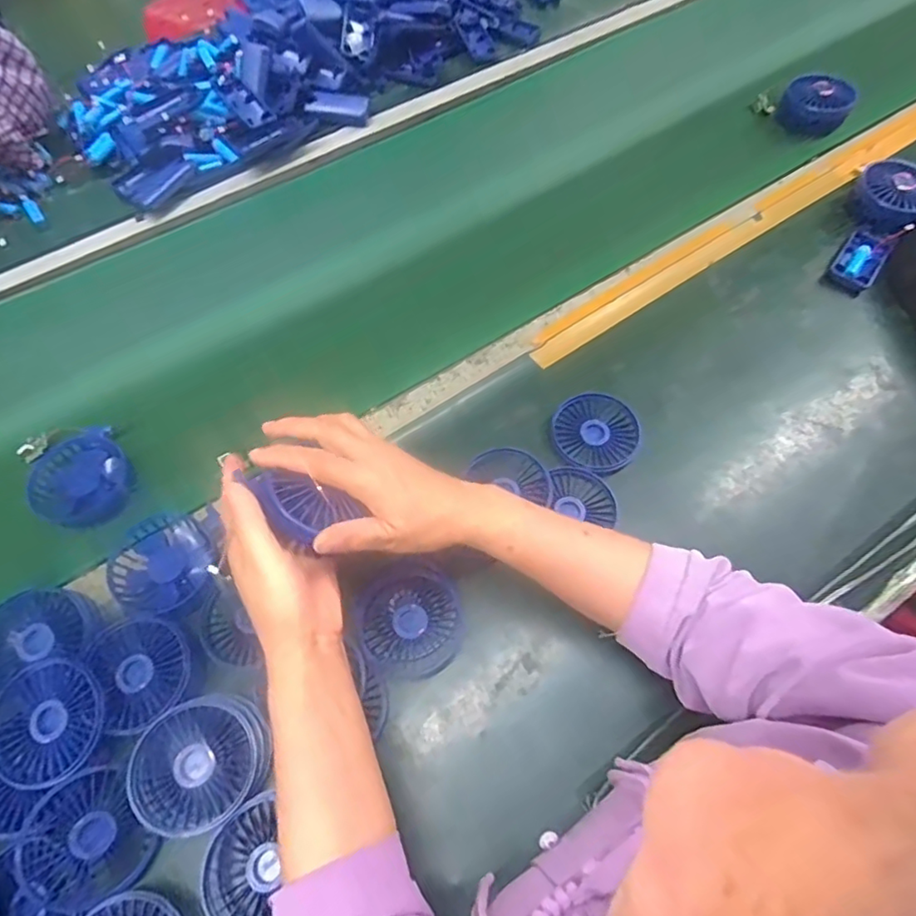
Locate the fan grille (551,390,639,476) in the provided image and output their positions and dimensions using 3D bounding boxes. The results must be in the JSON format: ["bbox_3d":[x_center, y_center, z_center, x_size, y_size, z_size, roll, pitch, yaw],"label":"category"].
[{"bbox_3d":[0.142,-0.026,0.591,0.085,0.014,0.086,-1,62,2],"label":"fan grille"}]

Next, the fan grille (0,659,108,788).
[{"bbox_3d":[-0.327,0.206,0.454,0.097,0.012,0.084,18,64,12],"label":"fan grille"}]

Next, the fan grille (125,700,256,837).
[{"bbox_3d":[-0.206,0.241,0.448,0.087,0.014,0.087,7,62,-13],"label":"fan grille"}]

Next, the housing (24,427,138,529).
[{"bbox_3d":[-0.370,0.022,0.567,0.086,0.029,0.100,-33,65,-14],"label":"housing"}]

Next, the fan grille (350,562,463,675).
[{"bbox_3d":[-0.042,0.141,0.502,0.089,0.015,0.093,-12,83,-17],"label":"fan grille"}]

